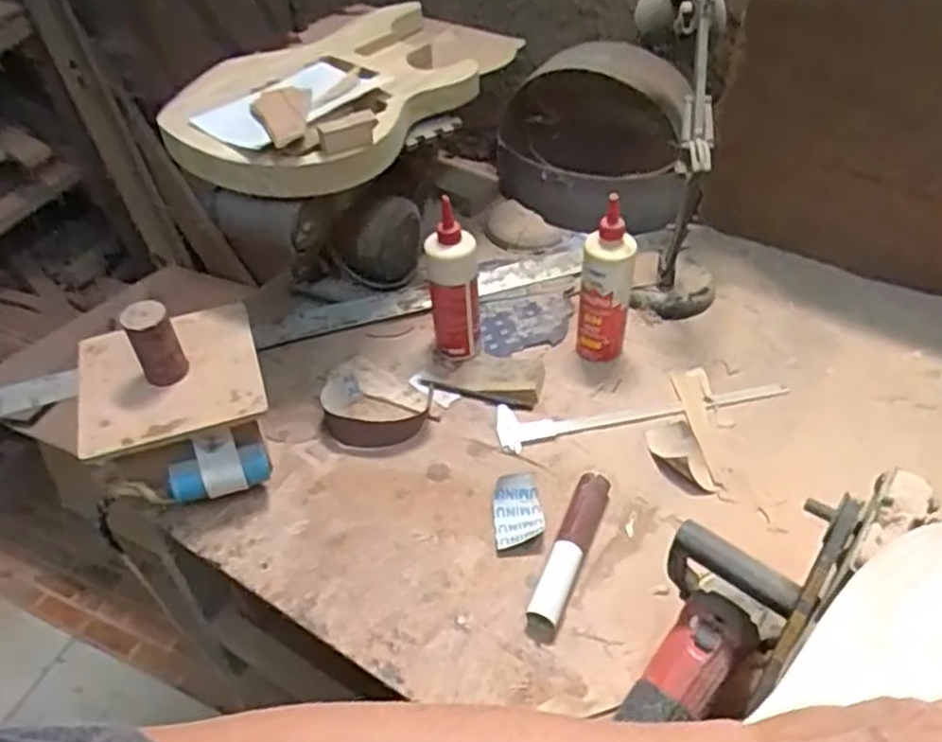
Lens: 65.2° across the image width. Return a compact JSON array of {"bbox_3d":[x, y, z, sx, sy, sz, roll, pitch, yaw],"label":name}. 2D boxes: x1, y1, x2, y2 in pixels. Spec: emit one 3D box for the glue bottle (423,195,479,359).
[{"bbox_3d":[-0.025,-0.121,1.024,0.071,0.223,0.075,-5,46,-2],"label":"glue bottle"}]

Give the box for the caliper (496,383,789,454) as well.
[{"bbox_3d":[0.234,0.051,0.999,0.403,0.019,0.076,-9,46,-5],"label":"caliper"}]

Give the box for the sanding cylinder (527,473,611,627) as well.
[{"bbox_3d":[0.112,0.196,0.837,0.037,0.027,0.194,18,50,19],"label":"sanding cylinder"}]

